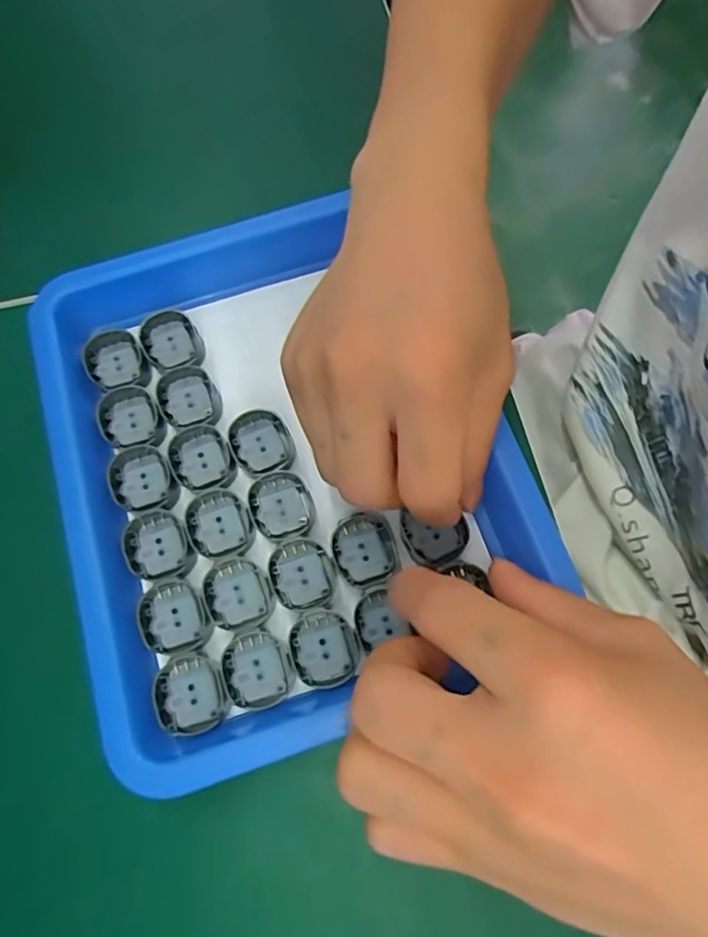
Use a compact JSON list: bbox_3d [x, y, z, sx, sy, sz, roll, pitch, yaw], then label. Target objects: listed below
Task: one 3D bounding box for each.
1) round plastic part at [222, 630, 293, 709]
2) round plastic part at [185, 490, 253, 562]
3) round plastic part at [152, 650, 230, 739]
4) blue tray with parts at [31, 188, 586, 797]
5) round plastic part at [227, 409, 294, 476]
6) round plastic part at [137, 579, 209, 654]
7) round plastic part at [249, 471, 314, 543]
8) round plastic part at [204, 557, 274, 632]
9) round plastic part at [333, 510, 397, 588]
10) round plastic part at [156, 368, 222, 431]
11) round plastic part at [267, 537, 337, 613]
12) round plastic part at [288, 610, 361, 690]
[{"bbox_3d":[-0.037,0.075,0.223,0.025,0.004,0.027,-1,71,2],"label":"round plastic part"},{"bbox_3d":[-0.055,0.023,0.242,0.025,0.004,0.029,-25,72,-6],"label":"round plastic part"},{"bbox_3d":[-0.061,0.083,0.220,0.025,0.005,0.028,-19,72,-4],"label":"round plastic part"},{"bbox_3d":[-0.032,-0.006,0.247,0.181,0.025,0.213,-19,72,-4],"label":"blue tray with parts"},{"bbox_3d":[-0.040,-0.011,0.252,0.025,0.005,0.028,-26,72,-6],"label":"round plastic part"},{"bbox_3d":[-0.070,0.057,0.229,0.025,0.004,0.028,-23,72,-5],"label":"round plastic part"},{"bbox_3d":[-0.030,0.016,0.245,0.024,0.004,0.028,-24,72,-6],"label":"round plastic part"},{"bbox_3d":[-0.046,0.049,0.232,0.025,0.004,0.028,-22,72,-5],"label":"round plastic part"},{"bbox_3d":[0.004,0.032,0.236,0.024,0.004,0.028,-16,72,-3],"label":"round plastic part"},{"bbox_3d":[-0.073,-0.031,0.262,0.025,0.005,0.031,-28,73,-7],"label":"round plastic part"},{"bbox_3d":[-0.021,0.041,0.233,0.024,0.004,0.027,-19,72,-4],"label":"round plastic part"},{"bbox_3d":[-0.012,0.068,0.224,0.025,0.004,0.027,-1,71,2],"label":"round plastic part"}]

